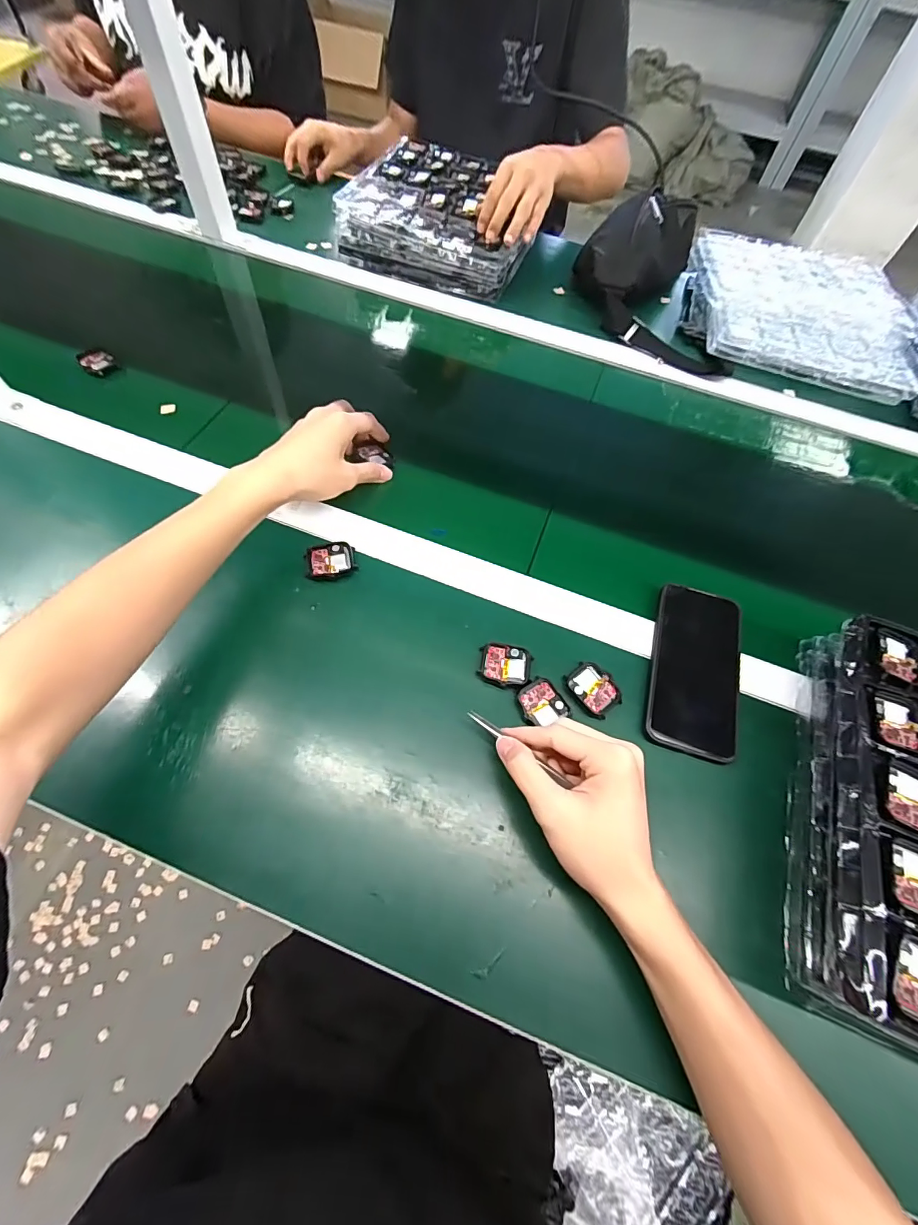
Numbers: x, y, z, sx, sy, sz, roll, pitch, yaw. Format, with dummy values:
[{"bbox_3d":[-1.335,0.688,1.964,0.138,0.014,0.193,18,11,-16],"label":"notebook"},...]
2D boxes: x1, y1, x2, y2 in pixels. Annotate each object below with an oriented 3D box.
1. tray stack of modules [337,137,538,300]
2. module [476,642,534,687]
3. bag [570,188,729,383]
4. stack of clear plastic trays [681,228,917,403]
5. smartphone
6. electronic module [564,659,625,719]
[{"bbox_3d":[-0.021,-0.641,0.740,0.269,0.081,0.267,19,61,5],"label":"tray stack of modules"},{"bbox_3d":[0.041,0.047,0.407,0.046,0.005,0.037,10,63,1],"label":"module"},{"bbox_3d":[0.292,-0.506,0.685,0.197,0.094,0.326,1,61,-5],"label":"bag"},{"bbox_3d":[0.517,-0.464,0.692,0.305,0.050,0.349,15,61,2],"label":"stack of clear plastic trays"},{"bbox_3d":[0.217,0.048,0.415,0.077,0.009,0.158,19,63,5],"label":"smartphone"},{"bbox_3d":[0.119,0.066,0.401,0.038,0.004,0.047,-36,71,-20],"label":"electronic module"}]

